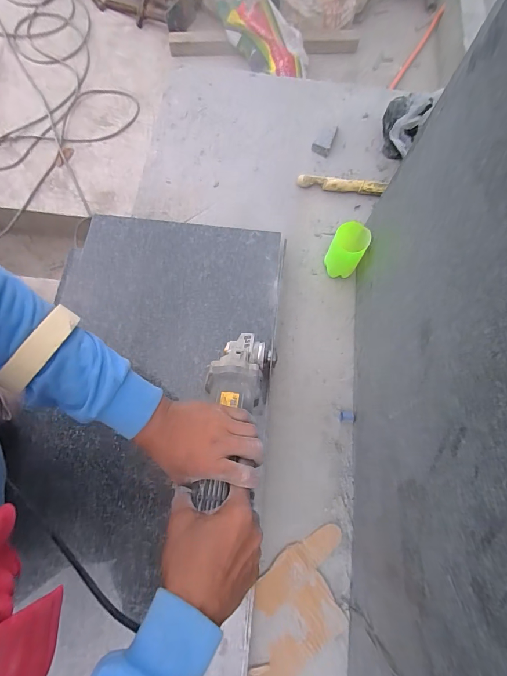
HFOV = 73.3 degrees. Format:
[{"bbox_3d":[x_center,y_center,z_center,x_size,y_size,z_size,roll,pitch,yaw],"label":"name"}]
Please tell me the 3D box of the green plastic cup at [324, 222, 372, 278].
[{"bbox_3d":[0.153,-0.143,0.571,0.053,0.097,0.046,28,74,6],"label":"green plastic cup"}]

